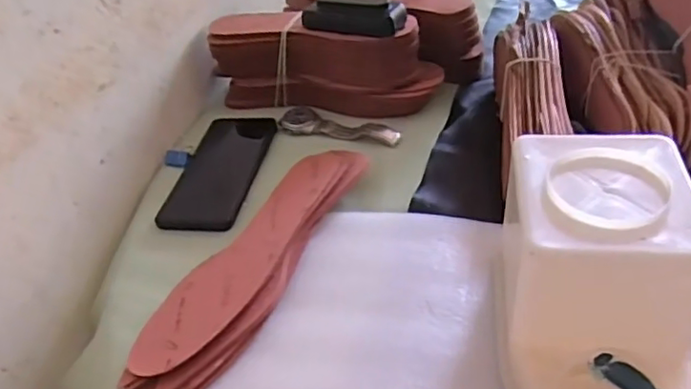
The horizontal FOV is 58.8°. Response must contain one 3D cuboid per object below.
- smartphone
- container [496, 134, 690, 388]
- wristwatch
[{"bbox_3d":[-0.128,-0.023,0.628,0.087,0.011,0.163,3,45,9],"label":"smartphone"},{"bbox_3d":[0.143,0.064,0.353,0.102,0.114,0.189,4,40,13],"label":"container"},{"bbox_3d":[-0.007,-0.073,0.650,0.134,0.010,0.035,11,42,21],"label":"wristwatch"}]

